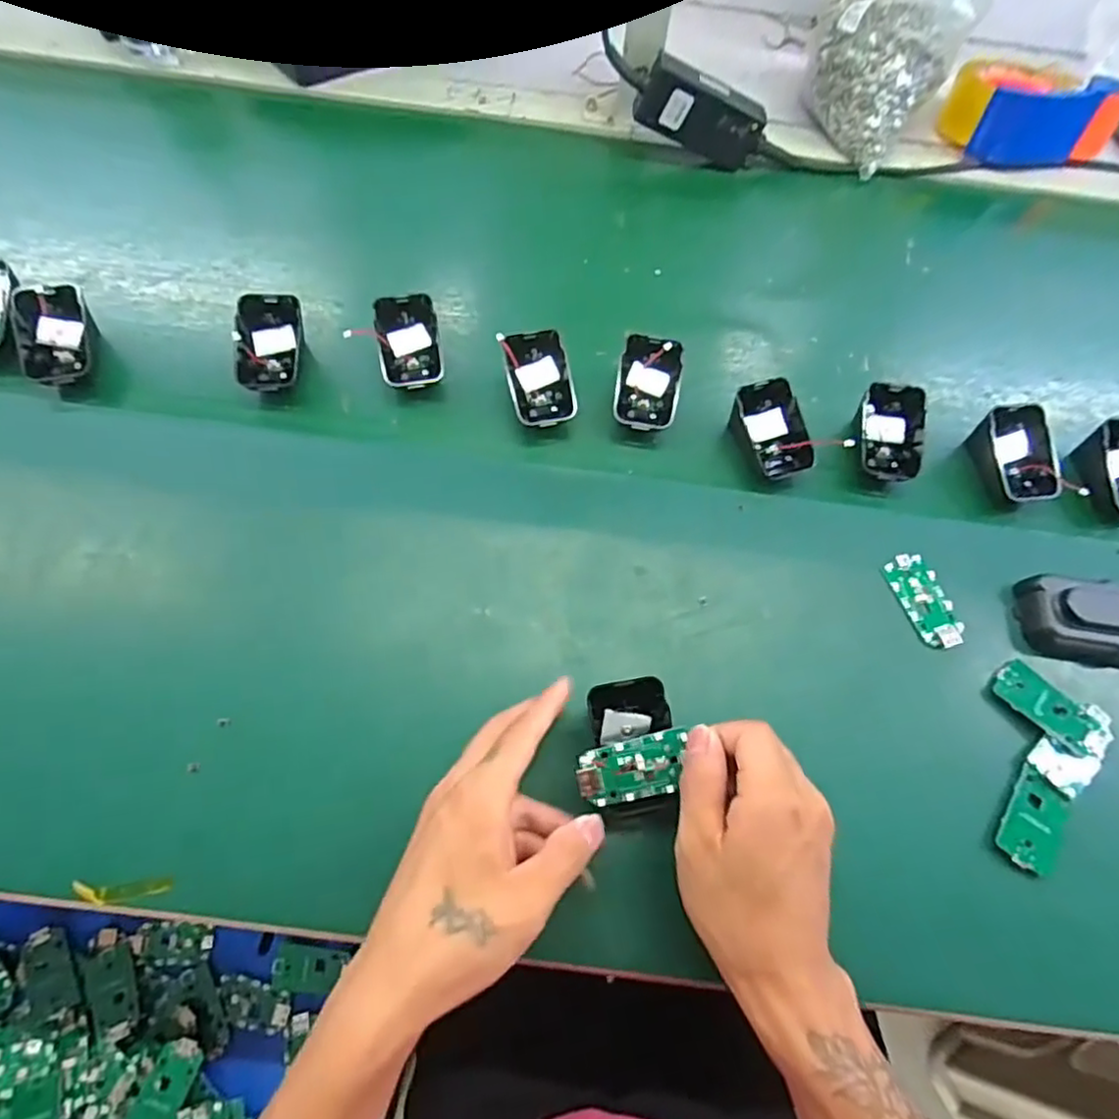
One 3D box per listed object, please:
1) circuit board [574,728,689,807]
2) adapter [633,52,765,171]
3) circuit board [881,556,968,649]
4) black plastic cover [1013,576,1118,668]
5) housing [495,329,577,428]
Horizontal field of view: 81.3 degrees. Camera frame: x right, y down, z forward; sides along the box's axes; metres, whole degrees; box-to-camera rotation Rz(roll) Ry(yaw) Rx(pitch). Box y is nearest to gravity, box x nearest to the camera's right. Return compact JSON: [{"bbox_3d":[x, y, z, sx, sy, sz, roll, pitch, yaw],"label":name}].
[{"bbox_3d":[0.038,0.112,0.347,0.058,0.006,0.030,-12,86,-4],"label":"circuit board"},{"bbox_3d":[0.130,-0.403,0.594,0.119,0.056,0.025,15,61,-22],"label":"adapter"},{"bbox_3d":[0.239,0.027,0.426,0.034,0.007,0.063,-14,66,-10],"label":"circuit board"},{"bbox_3d":[0.353,0.039,0.411,0.107,0.028,0.049,9,64,1],"label":"black plastic cover"},{"bbox_3d":[-0.015,-0.130,0.469,0.043,0.023,0.067,-14,87,-2],"label":"housing"}]

